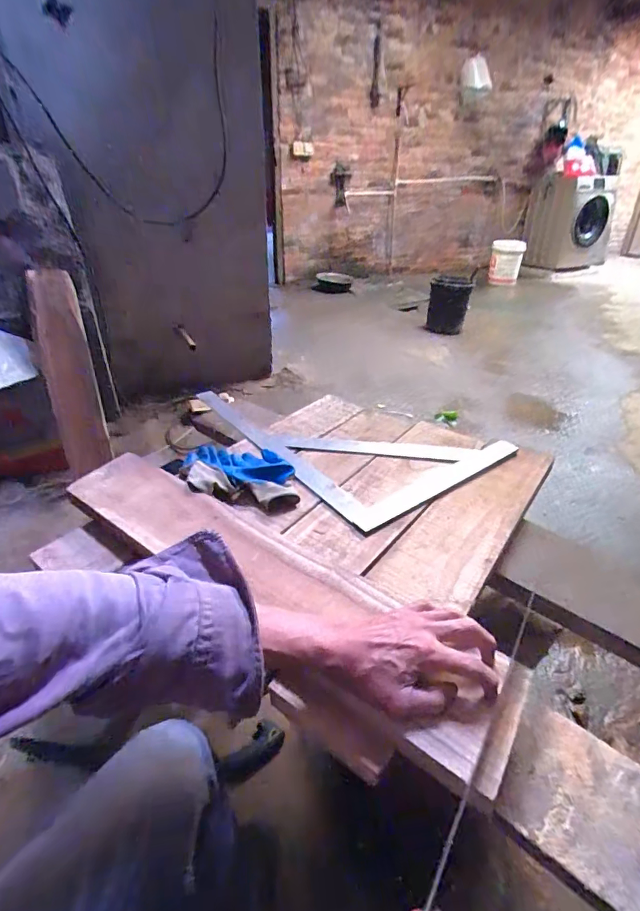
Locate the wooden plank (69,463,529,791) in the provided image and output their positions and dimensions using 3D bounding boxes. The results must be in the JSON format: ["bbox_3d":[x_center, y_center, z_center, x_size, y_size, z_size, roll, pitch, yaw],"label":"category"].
[{"bbox_3d":[-0.090,0.138,0.576,0.662,0.029,0.136,24,38,31],"label":"wooden plank"}]

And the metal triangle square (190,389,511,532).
[{"bbox_3d":[0.042,-0.068,0.961,0.369,0.017,0.579,-24,39,-31],"label":"metal triangle square"}]

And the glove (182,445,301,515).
[{"bbox_3d":[-0.139,0.022,0.767,0.168,0.050,0.212,-10,35,-16],"label":"glove"}]

